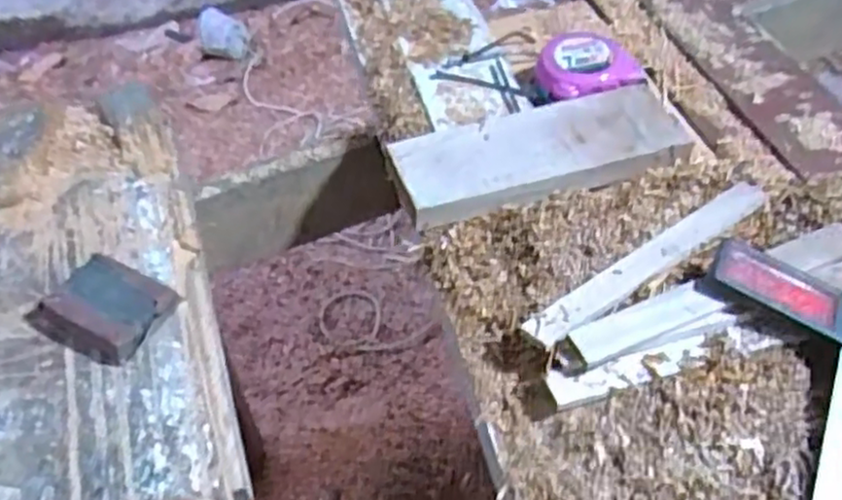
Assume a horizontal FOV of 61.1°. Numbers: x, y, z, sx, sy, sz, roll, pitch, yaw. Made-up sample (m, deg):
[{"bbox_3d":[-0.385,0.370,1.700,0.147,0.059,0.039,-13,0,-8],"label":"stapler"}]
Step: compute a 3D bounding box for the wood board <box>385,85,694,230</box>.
[{"bbox_3d":[0.090,-0.076,0.553,0.223,0.030,0.080,-16,51,-11],"label":"wood board"}]

